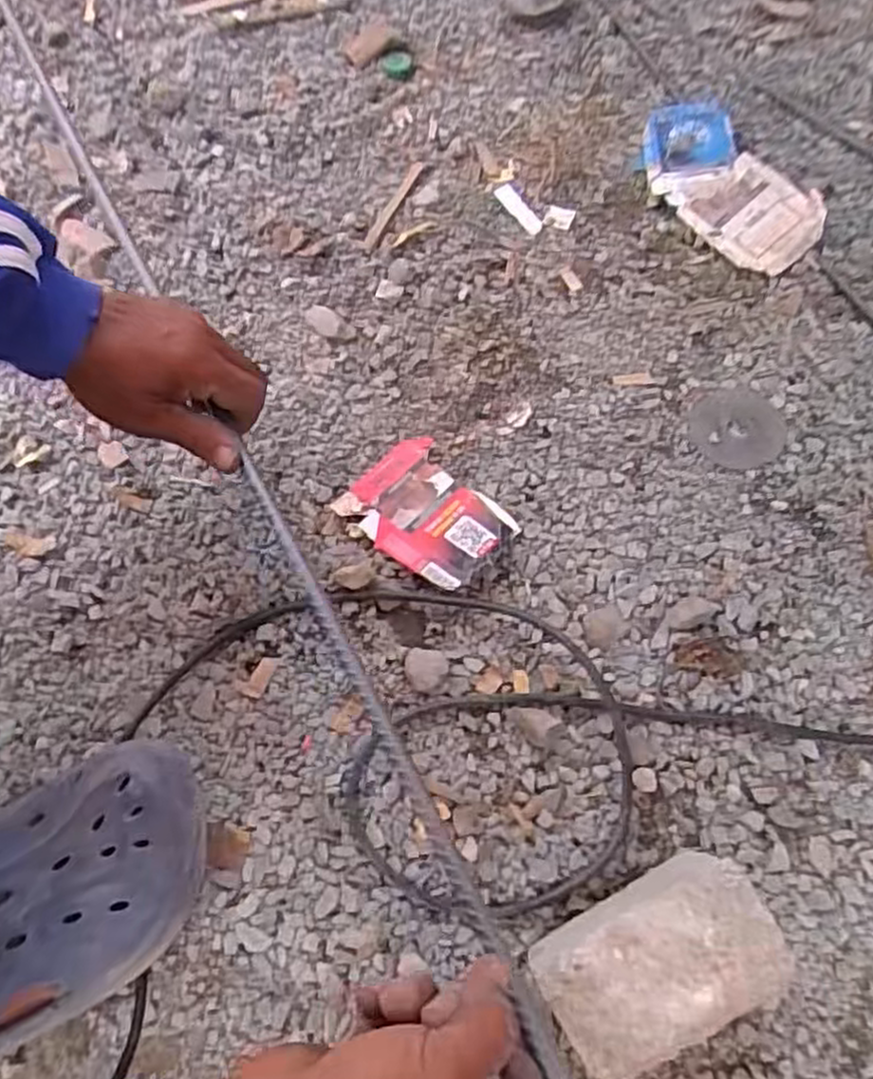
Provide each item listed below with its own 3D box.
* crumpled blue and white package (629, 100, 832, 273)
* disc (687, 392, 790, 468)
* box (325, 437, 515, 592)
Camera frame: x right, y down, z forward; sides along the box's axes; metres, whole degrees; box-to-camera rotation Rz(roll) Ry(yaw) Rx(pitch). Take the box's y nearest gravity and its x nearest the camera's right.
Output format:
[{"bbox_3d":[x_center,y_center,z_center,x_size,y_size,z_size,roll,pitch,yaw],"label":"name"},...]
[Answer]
[{"bbox_3d":[0.242,-0.305,0.639,0.093,0.020,0.194,-25,66,-9],"label":"crumpled blue and white package"},{"bbox_3d":[0.217,-0.081,0.543,0.066,0.004,0.065,-1,65,3],"label":"disc"},{"bbox_3d":[-0.006,-0.016,0.520,0.081,0.016,0.112,-42,70,-16],"label":"box"}]

